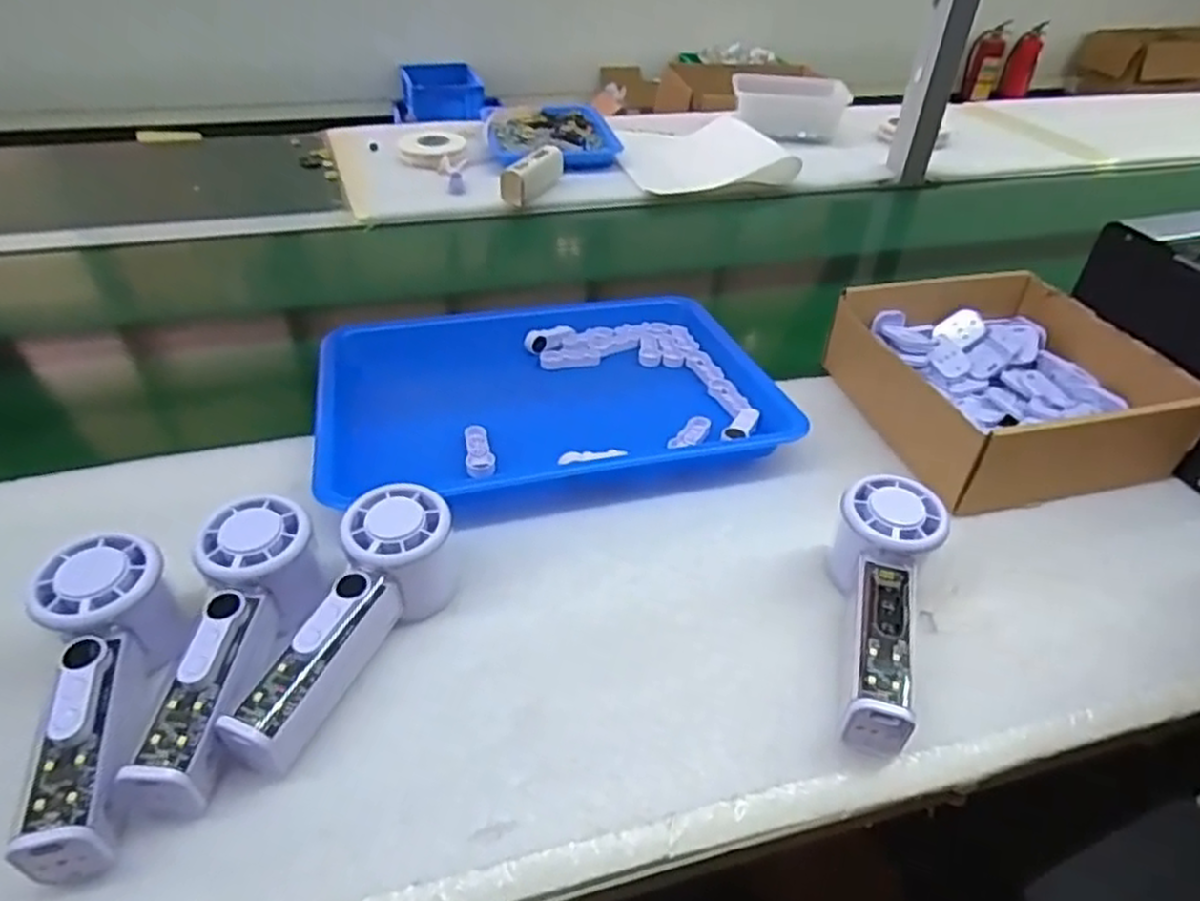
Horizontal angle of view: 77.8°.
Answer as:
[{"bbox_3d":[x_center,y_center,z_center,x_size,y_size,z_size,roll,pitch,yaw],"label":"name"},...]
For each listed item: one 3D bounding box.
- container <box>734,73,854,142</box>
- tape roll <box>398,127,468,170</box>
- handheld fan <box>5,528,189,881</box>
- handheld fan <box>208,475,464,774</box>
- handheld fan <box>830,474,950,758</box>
[{"bbox_3d":[0.286,-0.519,1.123,0.171,0.058,0.116,4,39,1],"label":"container"},{"bbox_3d":[-0.222,-0.401,0.985,0.082,0.021,0.096,-3,40,-7],"label":"tape roll"},{"bbox_3d":[-0.230,0.111,0.346,0.054,0.057,0.149,-12,42,-17],"label":"handheld fan"},{"bbox_3d":[-0.126,0.088,0.381,0.051,0.053,0.152,13,40,12],"label":"handheld fan"},{"bbox_3d":[0.150,0.084,0.406,0.054,0.057,0.150,15,41,14],"label":"handheld fan"}]

